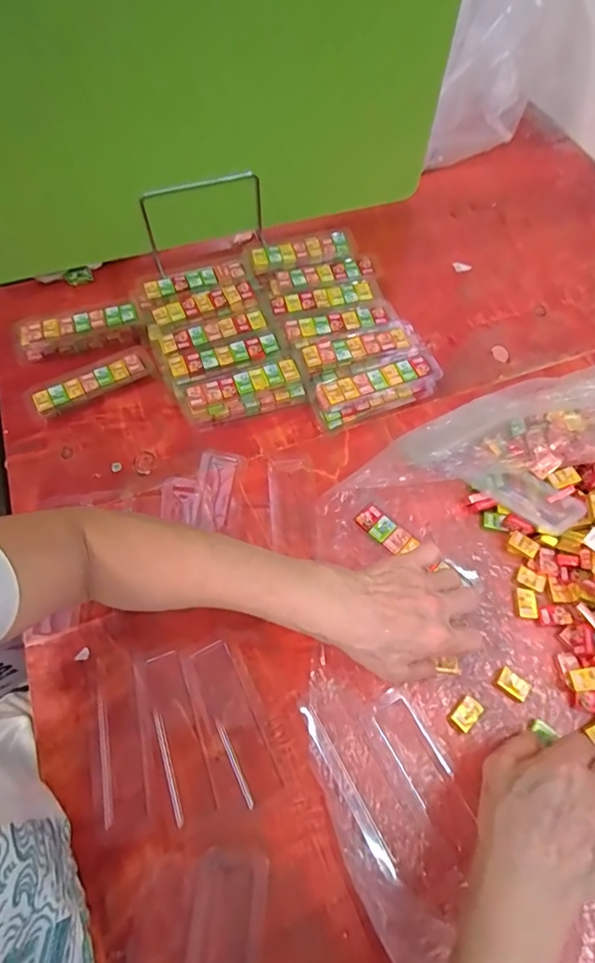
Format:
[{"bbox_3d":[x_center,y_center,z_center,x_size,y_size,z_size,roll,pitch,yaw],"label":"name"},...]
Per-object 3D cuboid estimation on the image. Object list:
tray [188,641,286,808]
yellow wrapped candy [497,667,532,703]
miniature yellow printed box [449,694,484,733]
[{"bbox_3d":[-0.051,0.192,0.388,0.032,0.009,0.121,-24,65,-12],"label":"tray"},{"bbox_3d":[0.182,0.170,0.402,0.025,0.009,0.019,41,69,19],"label":"yellow wrapped candy"},{"bbox_3d":[0.138,0.190,0.392,0.018,0.006,0.027,42,69,19],"label":"miniature yellow printed box"}]

